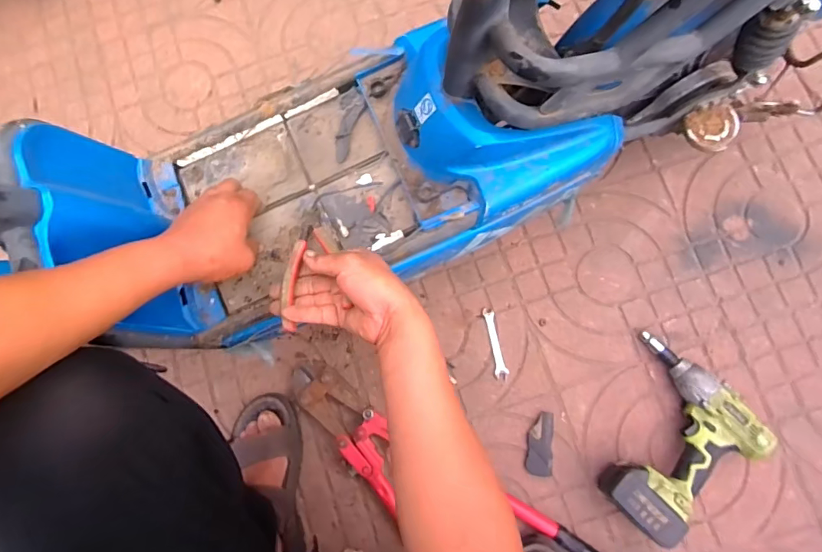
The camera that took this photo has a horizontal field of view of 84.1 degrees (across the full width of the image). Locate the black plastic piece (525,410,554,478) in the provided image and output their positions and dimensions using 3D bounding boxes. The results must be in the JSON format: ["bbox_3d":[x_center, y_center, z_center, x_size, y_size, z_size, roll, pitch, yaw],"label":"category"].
[{"bbox_3d":[0.203,0.263,0.715,0.039,0.007,0.097,4,82,4],"label":"black plastic piece"}]

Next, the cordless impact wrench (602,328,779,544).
[{"bbox_3d":[0.379,0.242,0.680,0.217,0.079,0.236,42,86,8],"label":"cordless impact wrench"}]

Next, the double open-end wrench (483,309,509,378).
[{"bbox_3d":[0.139,0.110,0.752,0.020,0.006,0.112,-12,81,2],"label":"double open-end wrench"}]

